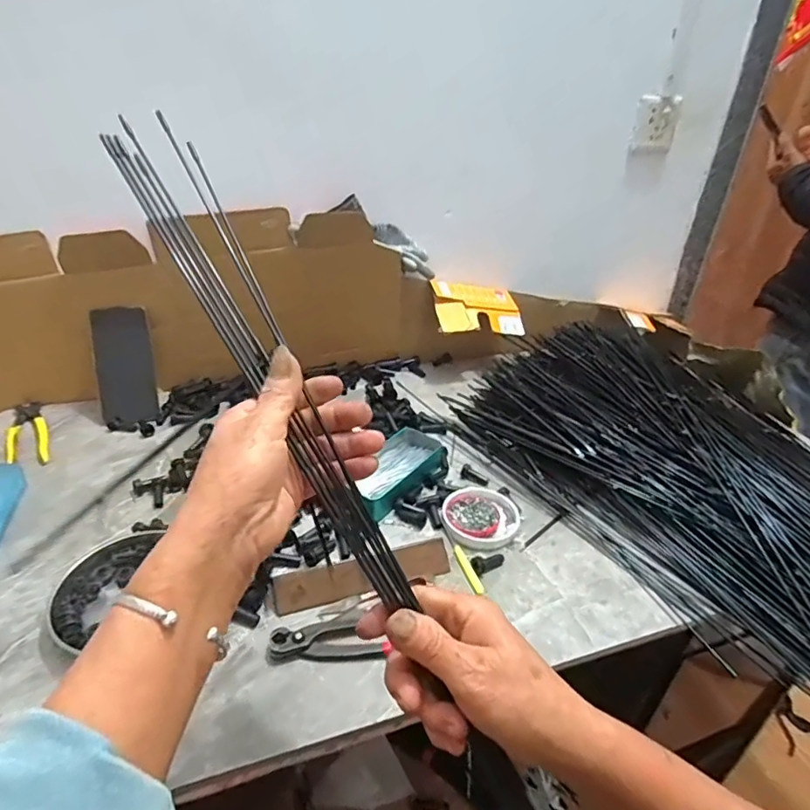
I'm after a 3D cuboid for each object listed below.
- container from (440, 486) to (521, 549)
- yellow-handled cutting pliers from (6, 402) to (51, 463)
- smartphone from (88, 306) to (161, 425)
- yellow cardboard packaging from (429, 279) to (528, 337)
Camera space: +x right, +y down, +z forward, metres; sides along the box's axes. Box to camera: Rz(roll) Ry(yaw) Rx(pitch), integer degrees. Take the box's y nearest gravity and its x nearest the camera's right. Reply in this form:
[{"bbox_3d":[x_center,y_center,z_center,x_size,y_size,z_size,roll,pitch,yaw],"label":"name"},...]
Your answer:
[{"bbox_3d":[0.090,0.132,0.626,0.091,0.014,0.088,2,31,-1],"label":"container"},{"bbox_3d":[-0.518,0.038,0.726,0.046,0.009,0.172,-15,36,-28],"label":"yellow-handled cutting pliers"},{"bbox_3d":[-0.411,-0.058,0.774,0.075,0.163,0.016,-8,8,-18],"label":"smartphone"},{"bbox_3d":[0.124,-0.164,0.923,0.160,0.032,0.108,3,55,-22],"label":"yellow cardboard packaging"}]

